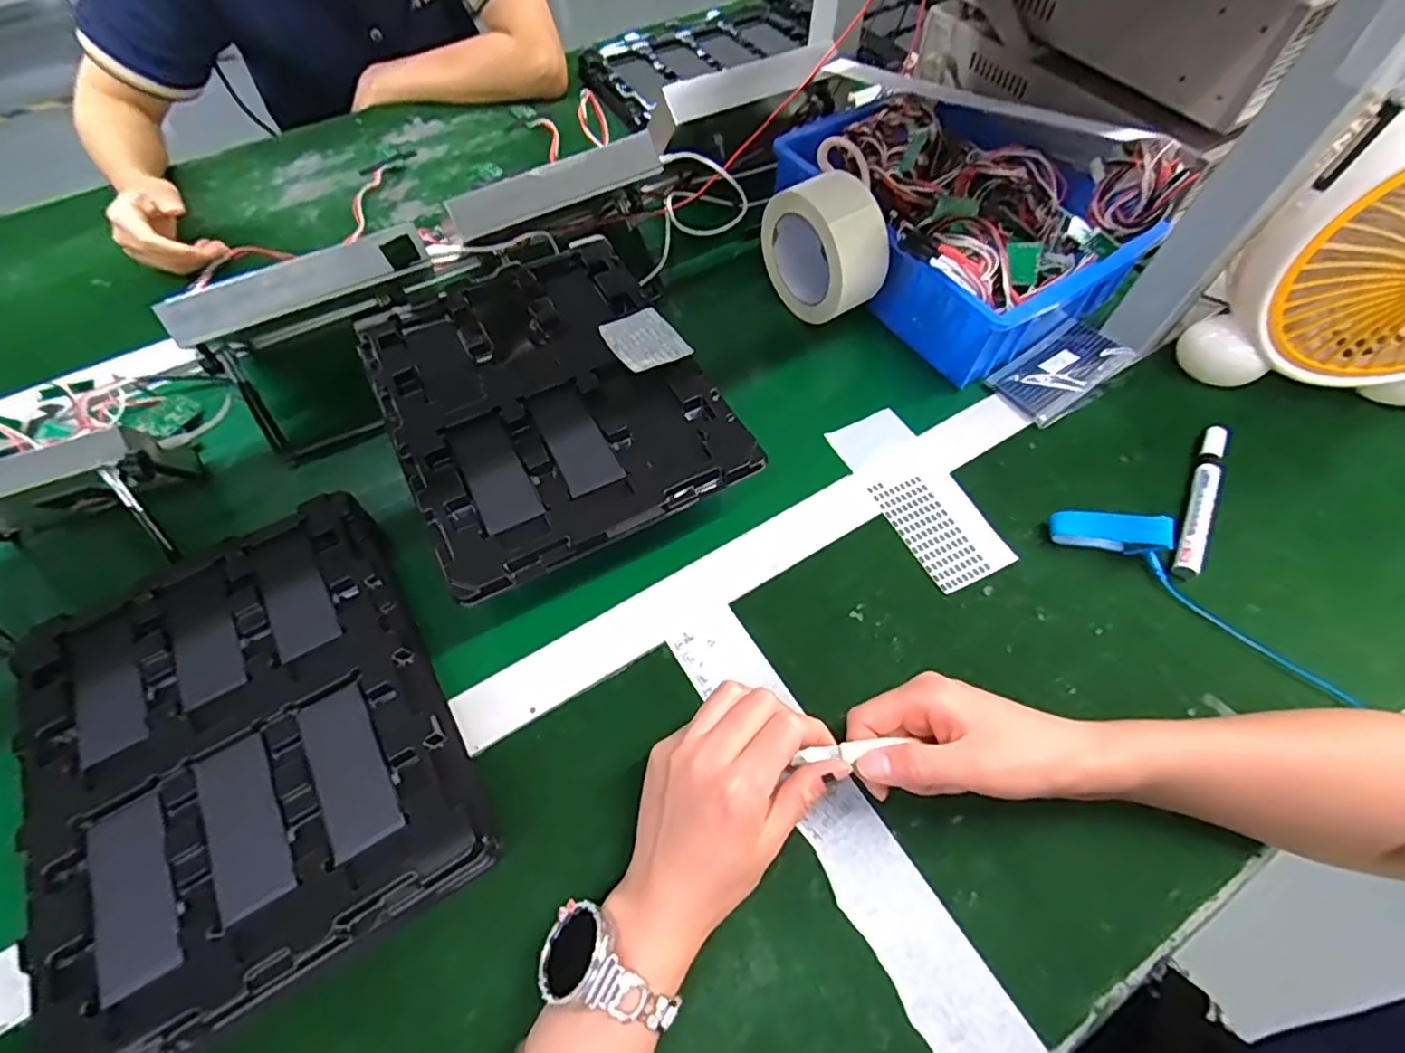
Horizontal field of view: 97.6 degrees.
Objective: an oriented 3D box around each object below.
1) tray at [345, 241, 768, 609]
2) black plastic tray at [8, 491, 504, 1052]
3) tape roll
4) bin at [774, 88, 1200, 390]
[{"bbox_3d":[-0.116,-0.102,0.449,0.215,0.014,0.271,-25,62,-14],"label":"tray"},{"bbox_3d":[-0.275,0.134,0.375,0.217,0.043,0.269,-27,63,-15],"label":"black plastic tray"},{"bbox_3d":[0.103,-0.244,0.531,0.048,0.109,0.113,-33,65,-18],"label":"tape roll"},{"bbox_3d":[0.222,-0.288,0.557,0.208,0.125,0.291,-32,64,-17],"label":"bin"}]

